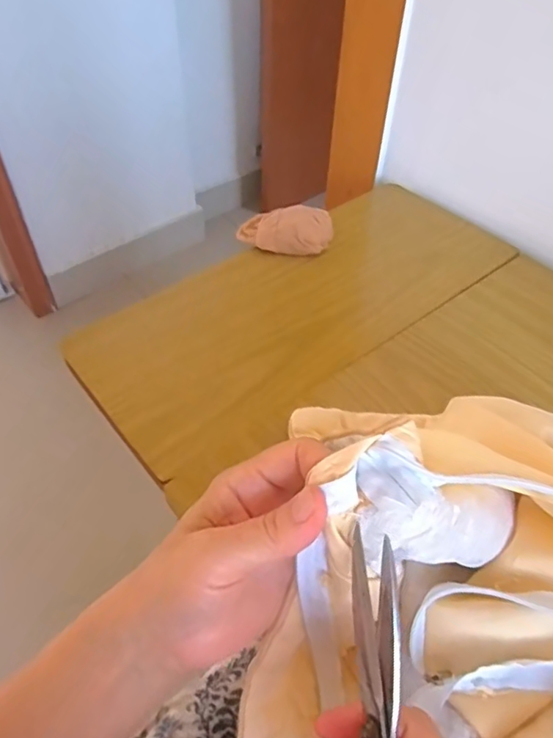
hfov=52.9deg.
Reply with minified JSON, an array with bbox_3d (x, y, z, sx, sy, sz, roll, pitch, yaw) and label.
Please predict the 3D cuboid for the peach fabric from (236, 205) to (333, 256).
[{"bbox_3d":[0.009,-0.143,0.566,0.093,0.022,0.057,6,49,3],"label":"peach fabric"}]

